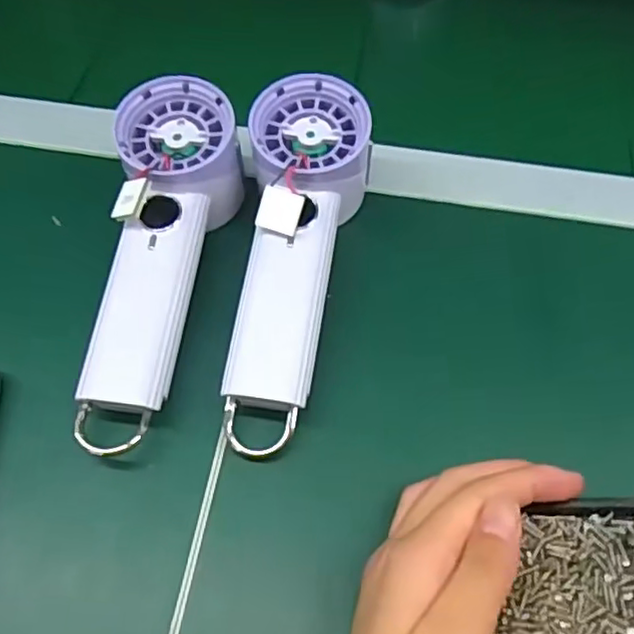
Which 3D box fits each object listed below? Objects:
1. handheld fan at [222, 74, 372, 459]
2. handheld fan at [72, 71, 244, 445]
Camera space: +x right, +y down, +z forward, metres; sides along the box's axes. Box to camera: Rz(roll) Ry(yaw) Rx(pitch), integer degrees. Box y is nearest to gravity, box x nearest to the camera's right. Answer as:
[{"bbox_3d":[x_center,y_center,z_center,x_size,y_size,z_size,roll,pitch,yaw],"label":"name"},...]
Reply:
[{"bbox_3d":[-0.013,-0.028,0.343,0.062,0.054,0.201,9,73,4],"label":"handheld fan"},{"bbox_3d":[-0.081,-0.030,0.337,0.058,0.045,0.192,7,71,3],"label":"handheld fan"}]

